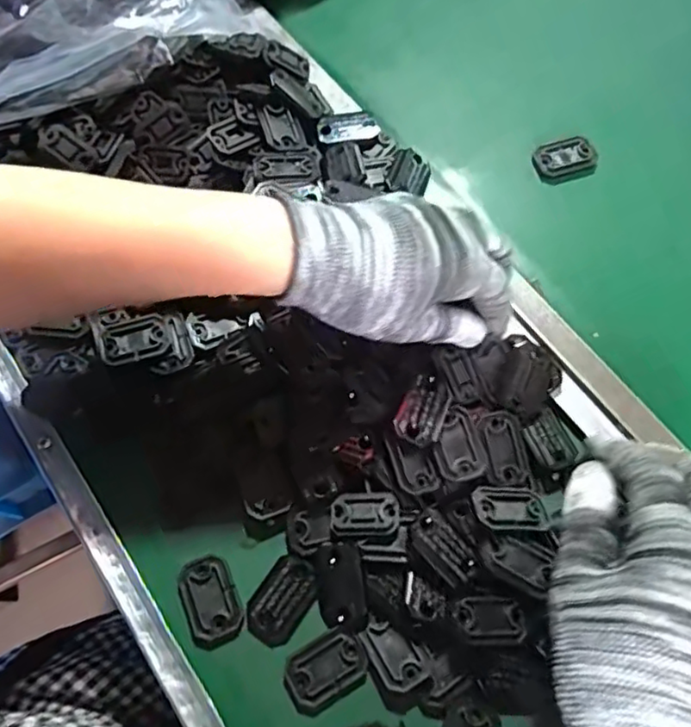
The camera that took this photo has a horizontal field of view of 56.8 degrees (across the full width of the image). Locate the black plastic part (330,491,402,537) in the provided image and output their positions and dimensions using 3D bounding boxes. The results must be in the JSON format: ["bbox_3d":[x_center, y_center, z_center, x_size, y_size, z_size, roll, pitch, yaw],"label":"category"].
[{"bbox_3d":[0.011,0.081,0.344,0.037,0.013,0.024,-2,70,2],"label":"black plastic part"}]

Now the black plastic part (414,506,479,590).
[{"bbox_3d":[0.051,0.095,0.330,0.024,0.004,0.038,-34,79,-34],"label":"black plastic part"}]

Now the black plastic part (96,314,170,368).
[{"bbox_3d":[-0.128,-0.015,0.385,0.041,0.004,0.028,-15,70,-2],"label":"black plastic part"}]

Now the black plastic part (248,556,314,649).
[{"bbox_3d":[-0.033,0.126,0.341,0.027,0.004,0.044,28,74,12],"label":"black plastic part"}]

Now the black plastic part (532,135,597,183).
[{"bbox_3d":[0.151,-0.140,0.439,0.040,0.007,0.028,-20,70,-4],"label":"black plastic part"}]

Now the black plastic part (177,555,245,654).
[{"bbox_3d":[-0.072,0.128,0.344,0.029,0.004,0.045,-23,70,-5],"label":"black plastic part"}]

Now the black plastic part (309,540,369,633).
[{"bbox_3d":[-0.003,0.119,0.337,0.027,0.007,0.045,-20,80,16],"label":"black plastic part"}]

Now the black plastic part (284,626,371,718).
[{"bbox_3d":[-0.010,0.158,0.329,0.043,0.004,0.030,-30,71,-8],"label":"black plastic part"}]

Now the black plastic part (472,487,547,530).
[{"bbox_3d":[0.088,0.078,0.343,0.039,0.004,0.025,5,42,-12],"label":"black plastic part"}]

